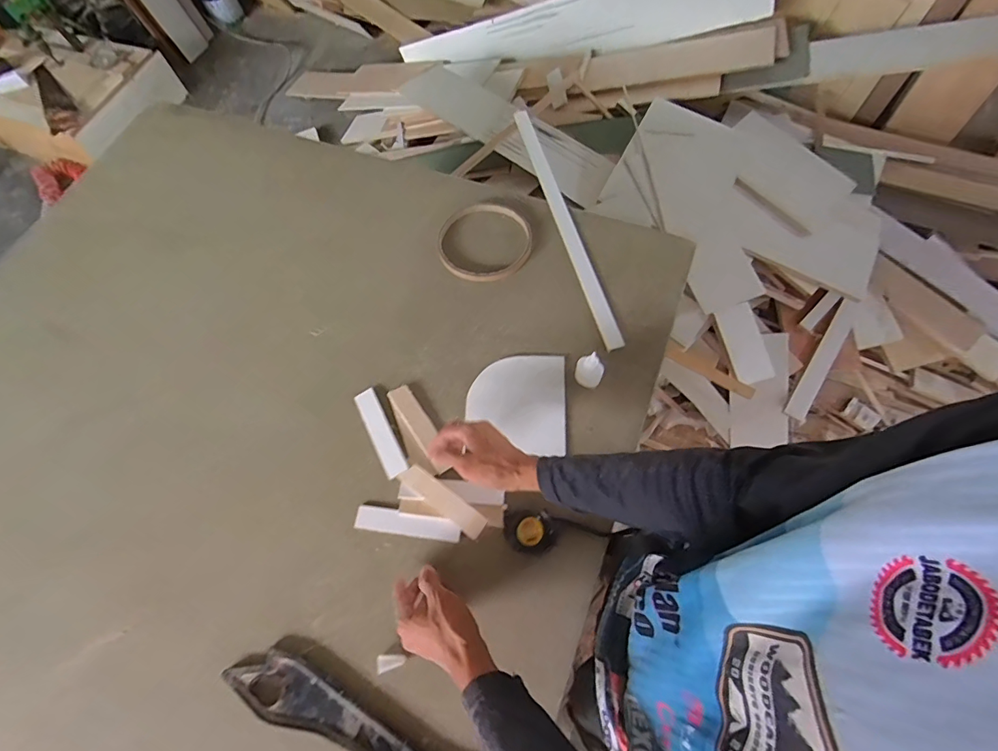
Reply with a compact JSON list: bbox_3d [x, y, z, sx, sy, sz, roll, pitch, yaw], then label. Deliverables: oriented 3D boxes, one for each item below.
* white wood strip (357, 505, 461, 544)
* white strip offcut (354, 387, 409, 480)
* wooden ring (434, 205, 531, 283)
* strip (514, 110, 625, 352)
[{"bbox_3d":[-0.129,0.209,0.642,0.150,0.009,0.031,5,72,9],"label":"white wood strip"},{"bbox_3d":[-0.179,0.085,0.690,0.035,0.008,0.144,-28,69,-9],"label":"white strip offcut"},{"bbox_3d":[-0.027,-0.241,0.811,0.166,0.021,0.166,-1,67,2],"label":"wooden ring"},{"bbox_3d":[0.115,-0.302,0.839,0.028,0.021,0.578,-15,67,-4],"label":"strip"}]

